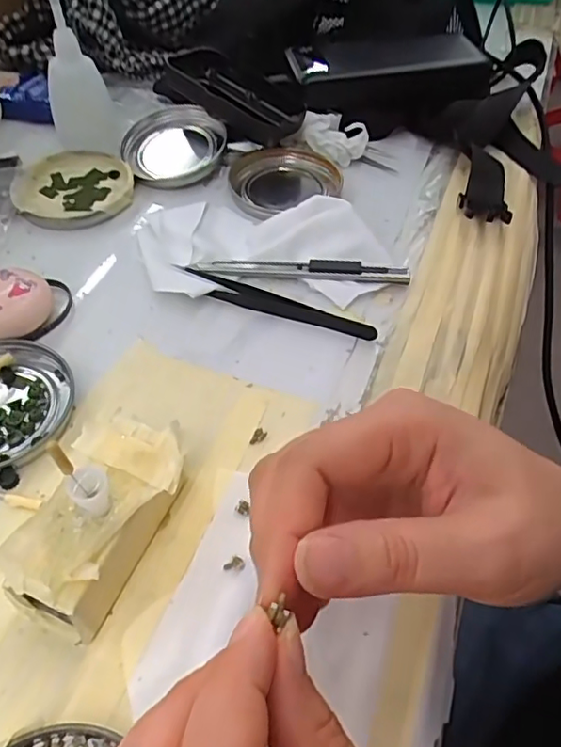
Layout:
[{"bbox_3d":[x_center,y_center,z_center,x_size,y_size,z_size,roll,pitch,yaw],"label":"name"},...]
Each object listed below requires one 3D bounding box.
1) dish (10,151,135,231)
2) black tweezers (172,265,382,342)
[{"bbox_3d":[-0.142,-0.127,0.403,0.077,0.012,0.076,-9,52,-8],"label":"dish"},{"bbox_3d":[-0.005,-0.041,0.335,0.124,0.006,0.016,20,54,15],"label":"black tweezers"}]

